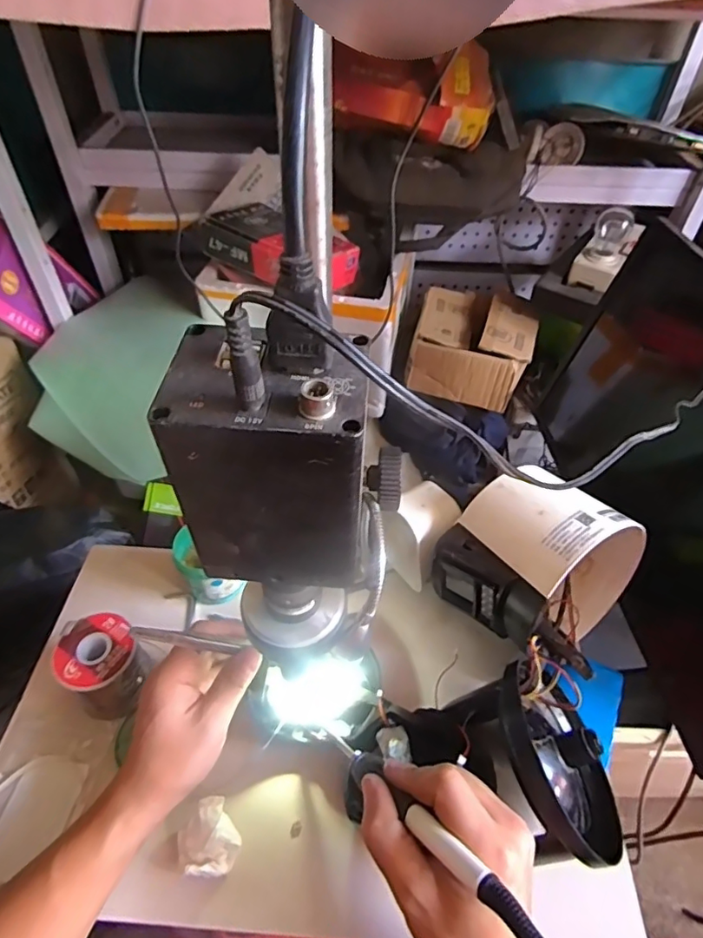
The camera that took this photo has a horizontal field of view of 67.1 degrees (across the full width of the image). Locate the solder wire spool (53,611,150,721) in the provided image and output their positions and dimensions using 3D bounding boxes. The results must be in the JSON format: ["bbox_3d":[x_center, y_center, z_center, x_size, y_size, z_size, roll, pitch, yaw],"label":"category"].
[{"bbox_3d":[-0.207,0.168,0.449,0.060,0.071,0.064,1,46,-1],"label":"solder wire spool"}]

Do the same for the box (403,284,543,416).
[{"bbox_3d":[0.230,-0.237,1.004,0.213,0.100,0.246,12,46,10],"label":"box"}]

